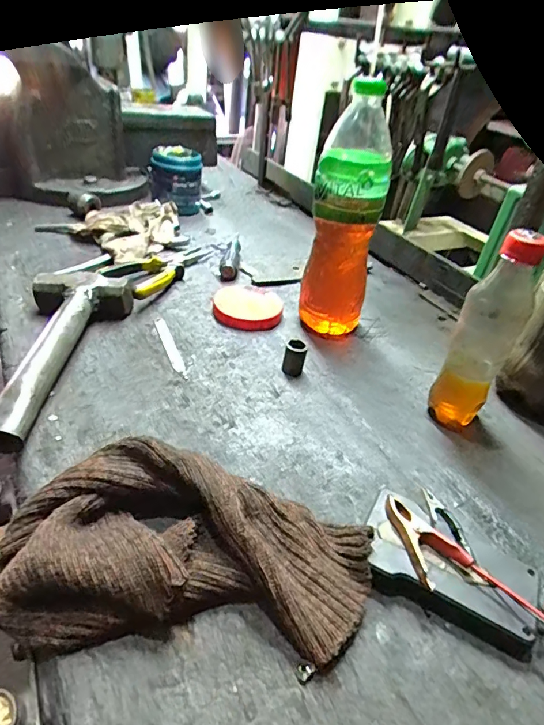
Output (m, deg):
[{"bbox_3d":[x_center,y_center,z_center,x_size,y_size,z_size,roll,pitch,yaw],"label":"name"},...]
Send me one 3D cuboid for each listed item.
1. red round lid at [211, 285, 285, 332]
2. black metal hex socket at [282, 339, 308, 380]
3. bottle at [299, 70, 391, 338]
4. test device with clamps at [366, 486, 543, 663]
[{"bbox_3d":[-0.030,-0.071,0.563,0.087,0.025,0.072,7,36,-1],"label":"red round lid"},{"bbox_3d":[0.025,-0.004,0.483,0.023,0.035,0.024,10,36,3],"label":"black metal hex socket"},{"bbox_3d":[0.083,-0.161,0.508,0.074,0.265,0.081,10,36,3],"label":"bottle"},{"bbox_3d":[0.138,0.142,0.307,0.145,0.034,0.084,19,38,15],"label":"test device with clamps"}]

